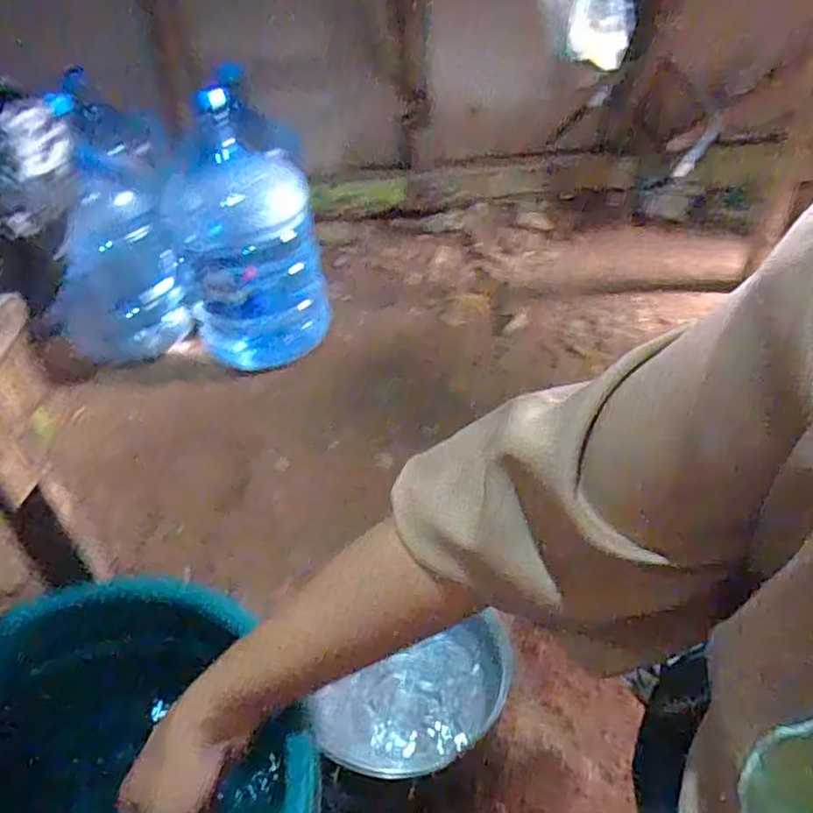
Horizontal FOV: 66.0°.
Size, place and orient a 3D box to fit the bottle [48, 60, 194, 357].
[{"bbox_3d":[-0.590,-0.331,1.265,0.250,0.449,0.223,-8,40,-4],"label":"bottle"}]

